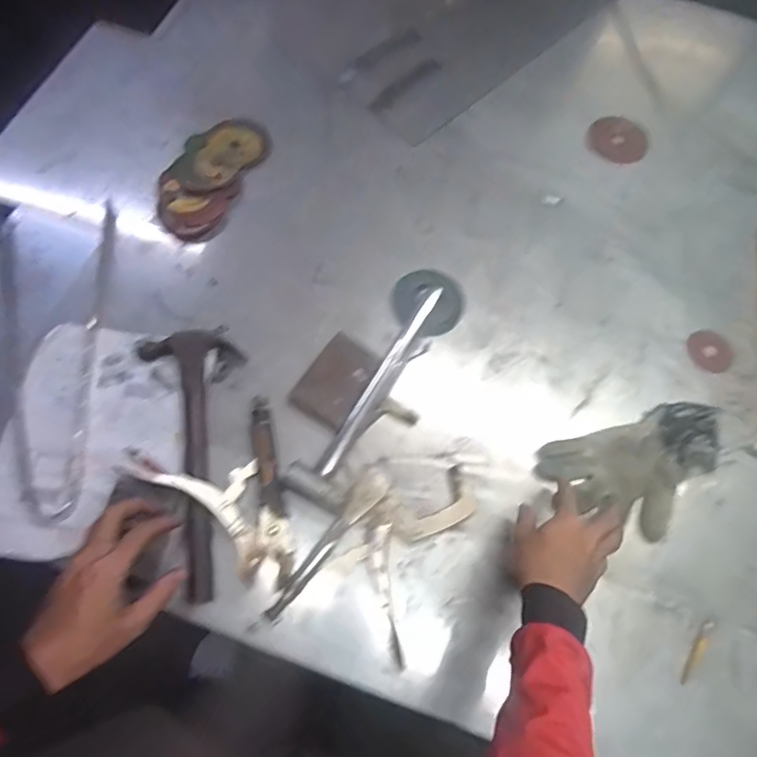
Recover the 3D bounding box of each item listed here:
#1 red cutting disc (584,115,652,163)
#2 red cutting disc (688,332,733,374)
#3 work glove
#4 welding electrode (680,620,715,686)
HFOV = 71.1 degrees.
[{"bbox_3d":[0.390,-0.387,0.855,0.093,0.006,0.100,39,72,9],"label":"red cutting disc"},{"bbox_3d":[0.450,-0.037,0.717,0.053,0.004,0.060,-25,73,-2],"label":"red cutting disc"},{"bbox_3d":[0.312,0.114,0.628,0.208,0.050,0.133,-16,70,-8],"label":"work glove"},{"bbox_3d":[0.348,0.298,0.578,0.013,0.006,0.074,33,71,11],"label":"welding electrode"}]

